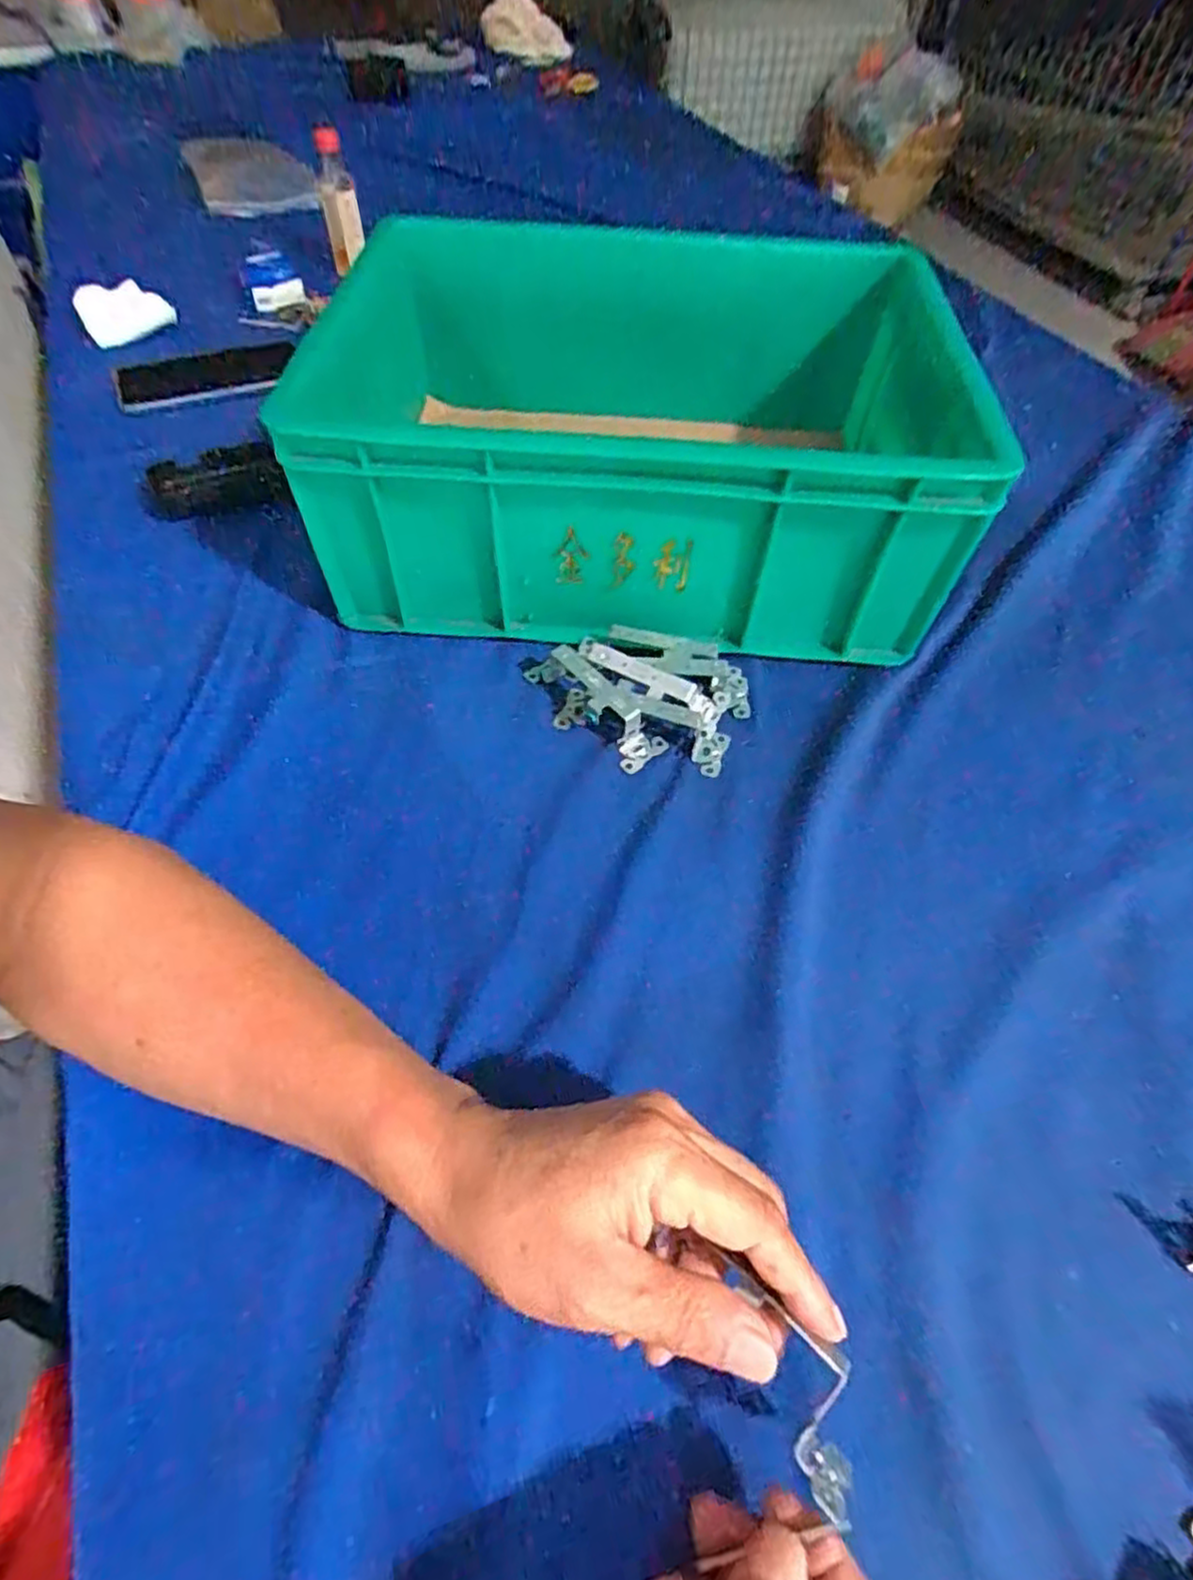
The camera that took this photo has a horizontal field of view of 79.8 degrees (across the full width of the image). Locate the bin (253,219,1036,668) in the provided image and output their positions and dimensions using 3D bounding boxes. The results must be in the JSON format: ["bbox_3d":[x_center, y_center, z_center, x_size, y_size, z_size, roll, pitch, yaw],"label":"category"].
[{"bbox_3d":[0.028,-0.264,0.516,0.396,0.146,0.324,2,56,-1],"label":"bin"}]

